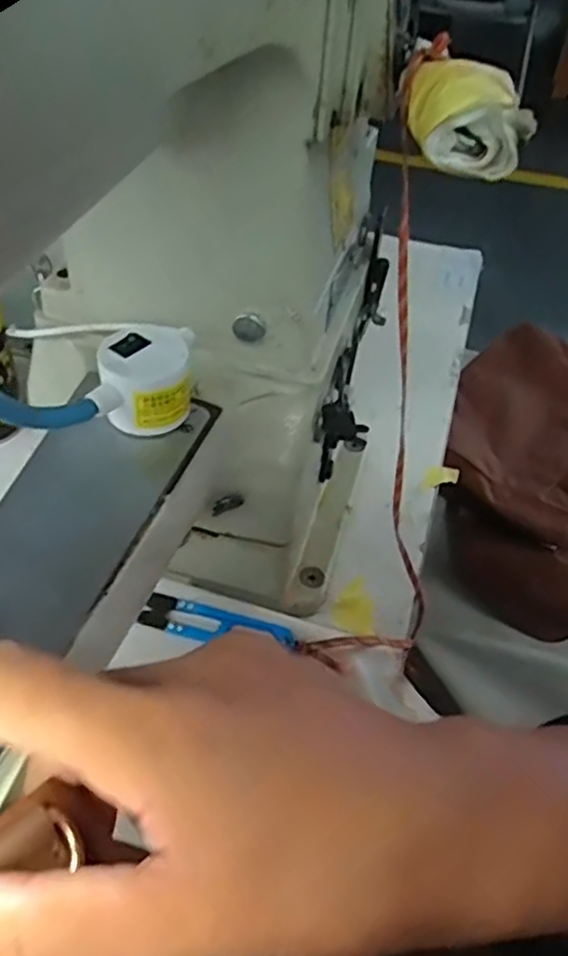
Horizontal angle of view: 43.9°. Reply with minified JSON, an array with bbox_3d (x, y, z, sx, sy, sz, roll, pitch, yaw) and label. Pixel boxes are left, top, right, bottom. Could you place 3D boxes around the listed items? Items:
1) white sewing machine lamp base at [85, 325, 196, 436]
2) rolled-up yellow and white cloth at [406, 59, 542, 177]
[{"bbox_3d":[-0.058,-0.043,0.295,0.038,0.031,0.042,-1,48,-4],"label":"white sewing machine lamp base"},{"bbox_3d":[0.065,-0.130,0.247,0.043,0.028,0.041,10,48,6],"label":"rolled-up yellow and white cloth"}]

